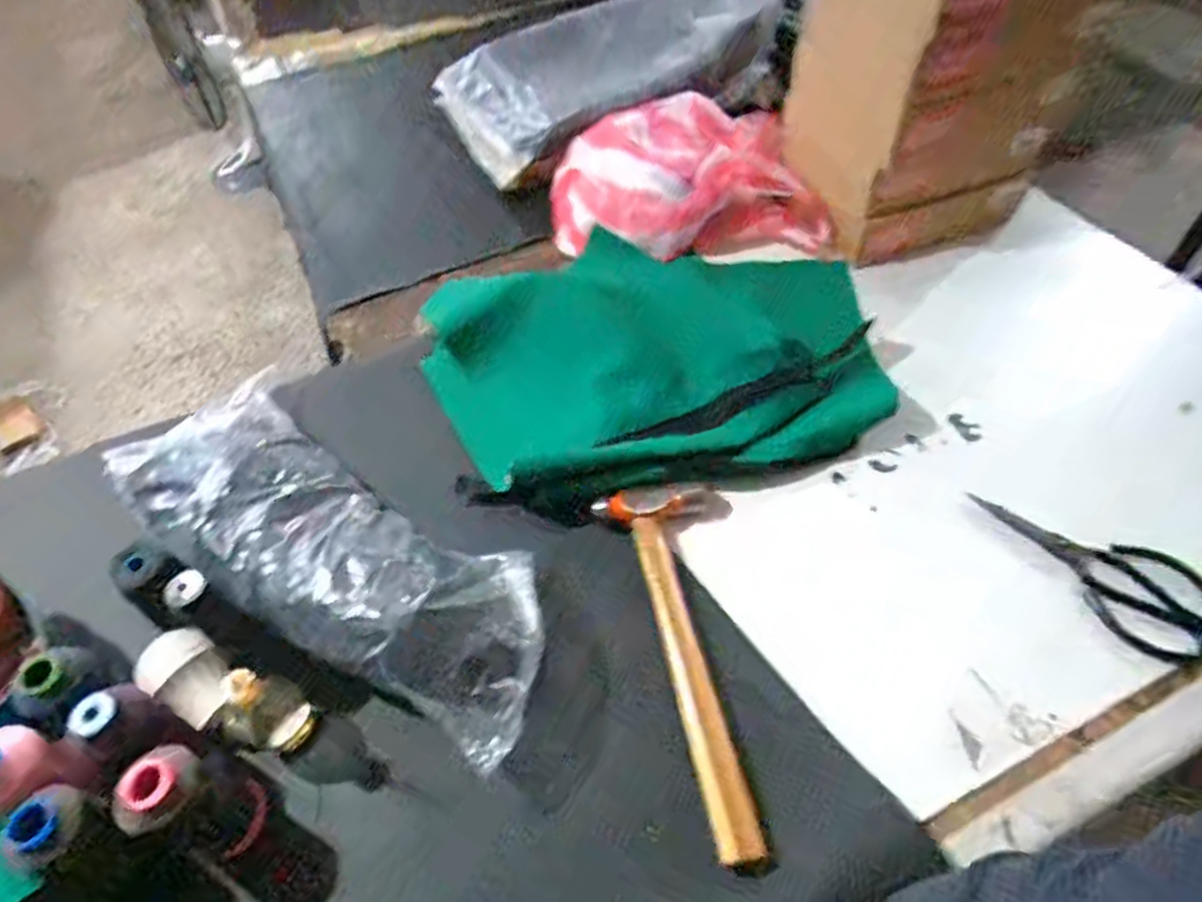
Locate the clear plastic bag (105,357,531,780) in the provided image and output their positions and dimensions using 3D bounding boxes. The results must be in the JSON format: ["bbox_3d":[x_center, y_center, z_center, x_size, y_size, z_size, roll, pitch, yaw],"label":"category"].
[{"bbox_3d":[-0.252,0.068,0.644,0.509,0.077,0.184,26,58,23],"label":"clear plastic bag"}]

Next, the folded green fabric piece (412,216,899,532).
[{"bbox_3d":[0.069,-0.117,0.812,0.510,0.079,0.364,-13,52,-6],"label":"folded green fabric piece"}]

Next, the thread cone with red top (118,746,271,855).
[{"bbox_3d":[-0.296,0.253,0.511,0.055,0.129,0.057,-2,52,3],"label":"thread cone with red top"}]

